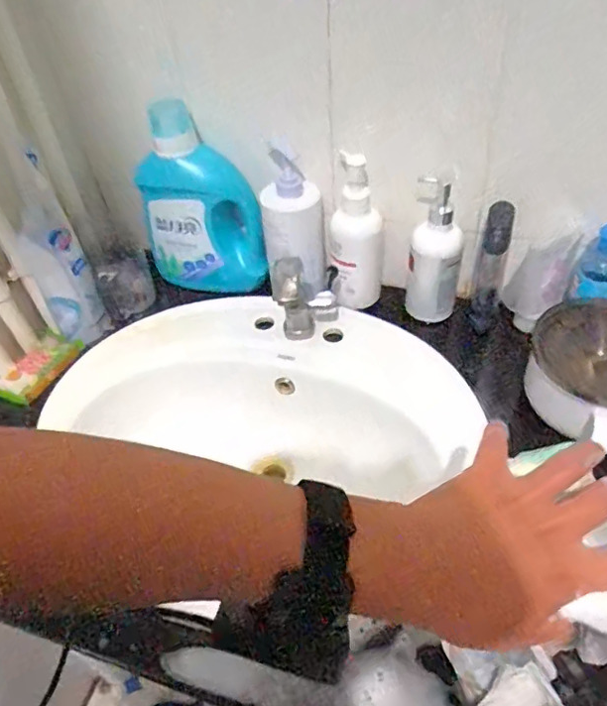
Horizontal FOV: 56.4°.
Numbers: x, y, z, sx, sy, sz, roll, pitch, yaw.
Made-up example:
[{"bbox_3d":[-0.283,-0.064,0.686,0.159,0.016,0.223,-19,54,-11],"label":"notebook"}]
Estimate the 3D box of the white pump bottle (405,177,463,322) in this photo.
[{"bbox_3d":[0.171,-0.129,0.743,0.068,0.192,0.055,11,48,15],"label":"white pump bottle"}]

